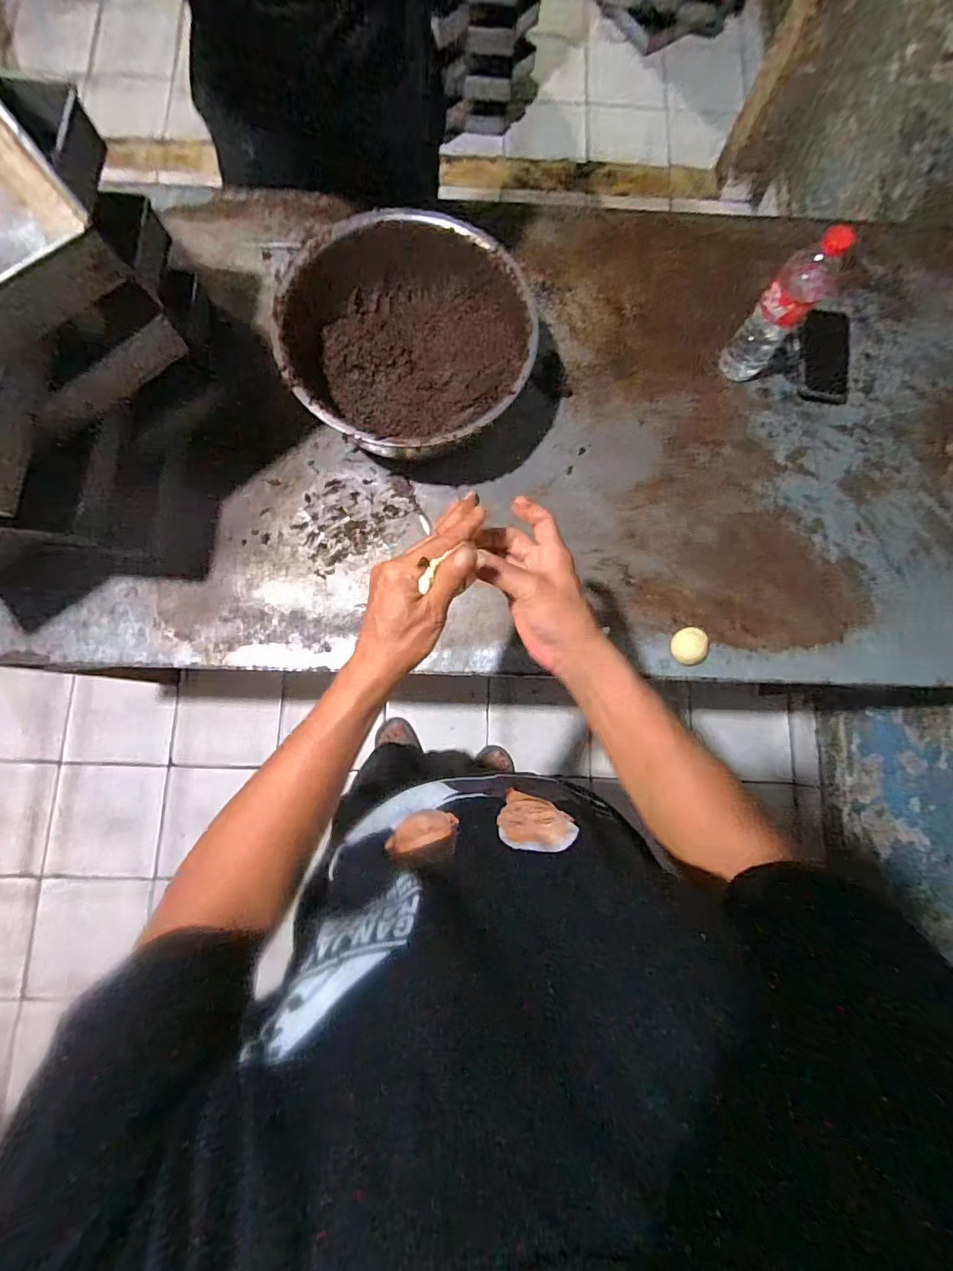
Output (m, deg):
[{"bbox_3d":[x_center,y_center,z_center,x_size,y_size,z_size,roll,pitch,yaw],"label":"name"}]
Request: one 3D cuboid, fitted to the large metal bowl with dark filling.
[{"bbox_3d":[-0.099,-0.409,0.711,0.324,0.130,0.351,0,81,-3],"label":"large metal bowl with dark filling"}]

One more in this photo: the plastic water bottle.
[{"bbox_3d":[0.432,-0.461,0.695,0.070,0.203,0.069,39,81,3],"label":"plastic water bottle"}]

